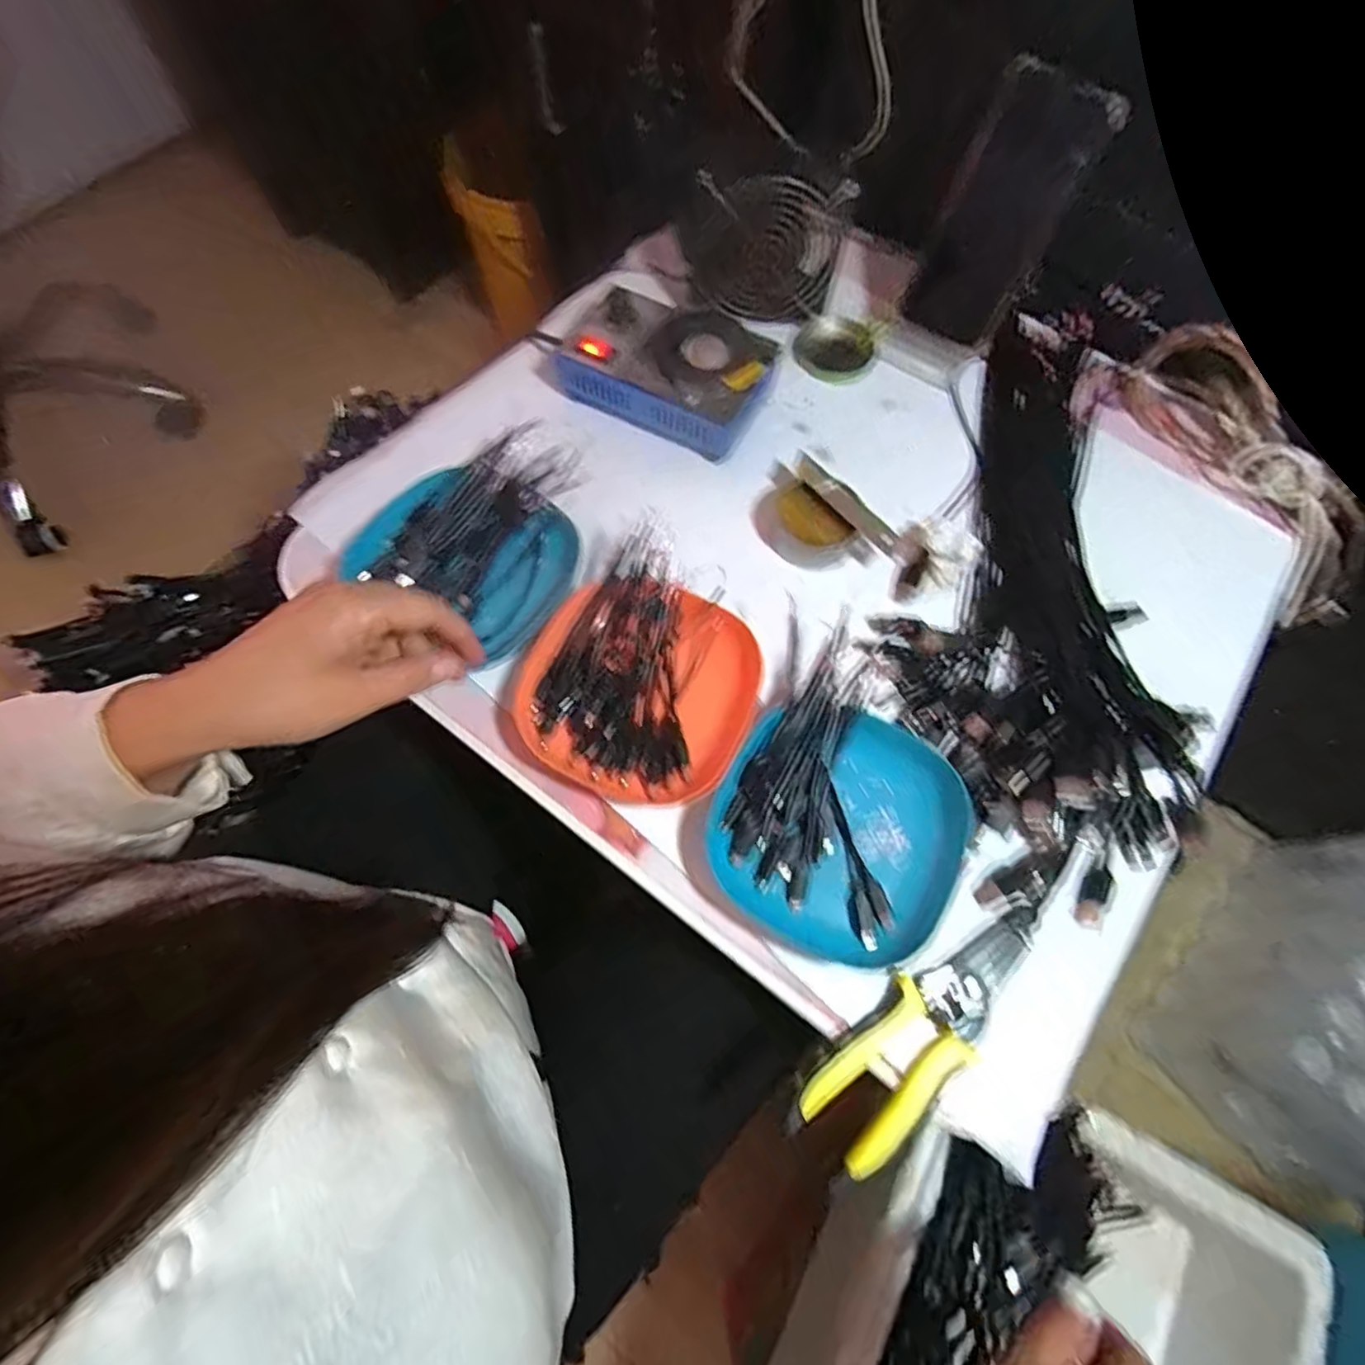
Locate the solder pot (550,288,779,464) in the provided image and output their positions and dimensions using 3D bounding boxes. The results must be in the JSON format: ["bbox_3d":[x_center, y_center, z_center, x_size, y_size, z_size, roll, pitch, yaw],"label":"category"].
[{"bbox_3d":[-0.014,-0.244,0.491,0.154,0.050,0.094,25,71,8],"label":"solder pot"}]

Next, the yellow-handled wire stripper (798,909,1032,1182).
[{"bbox_3d":[0.136,0.188,0.355,0.161,0.015,0.051,-39,75,-14],"label":"yellow-handled wire stripper"}]

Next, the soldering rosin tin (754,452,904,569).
[{"bbox_3d":[0.094,-0.116,0.465,0.060,0.028,0.112,-39,75,-15],"label":"soldering rosin tin"}]

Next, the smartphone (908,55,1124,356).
[{"bbox_3d":[0.240,-0.349,0.488,0.081,0.163,0.011,28,42,5],"label":"smartphone"}]

